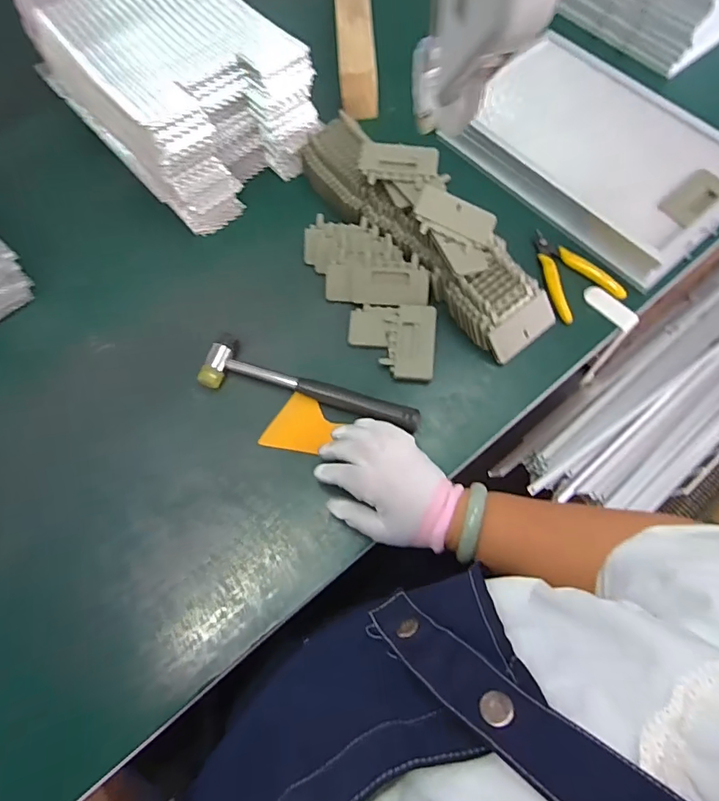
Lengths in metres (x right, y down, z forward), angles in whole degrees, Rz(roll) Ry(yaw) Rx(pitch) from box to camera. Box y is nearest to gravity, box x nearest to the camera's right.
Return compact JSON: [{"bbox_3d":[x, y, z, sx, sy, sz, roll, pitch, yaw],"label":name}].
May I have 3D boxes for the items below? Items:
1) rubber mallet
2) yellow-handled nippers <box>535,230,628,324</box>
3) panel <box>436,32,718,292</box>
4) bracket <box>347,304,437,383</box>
[{"bbox_3d":[-0.050,-0.020,0.529,0.234,0.020,0.059,12,68,8],"label":"rubber mallet"},{"bbox_3d":[0.237,-0.148,0.569,0.079,0.015,0.115,-27,68,-9],"label":"yellow-handled nippers"},{"bbox_3d":[0.292,-0.319,0.615,0.229,0.044,0.345,-42,72,-14],"label":"panel"},{"bbox_3d":[0.036,-0.065,0.542,0.095,0.019,0.083,5,67,5],"label":"bracket"}]

